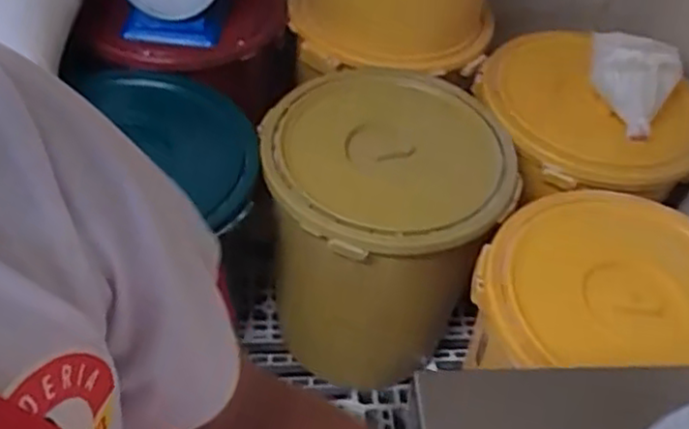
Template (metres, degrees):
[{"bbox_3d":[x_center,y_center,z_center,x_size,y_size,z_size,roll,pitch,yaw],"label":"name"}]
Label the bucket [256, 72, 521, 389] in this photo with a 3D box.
[{"bbox_3d":[0.062,0.022,1.376,0.438,0.415,0.437,3,47,-3],"label":"bucket"}]

